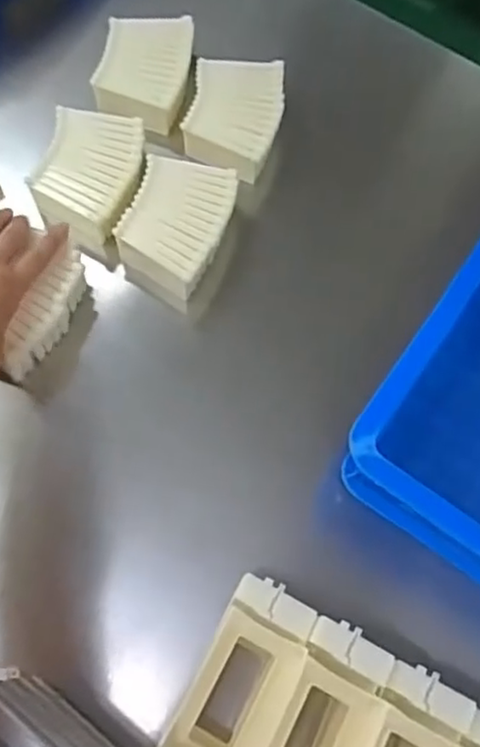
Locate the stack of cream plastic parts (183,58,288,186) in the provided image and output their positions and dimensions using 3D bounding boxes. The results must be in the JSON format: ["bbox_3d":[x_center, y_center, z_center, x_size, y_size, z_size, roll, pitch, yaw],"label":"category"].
[{"bbox_3d":[-0.005,-0.233,0.595,0.085,0.030,0.121,10,68,2],"label":"stack of cream plastic parts"}]

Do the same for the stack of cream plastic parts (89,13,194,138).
[{"bbox_3d":[-0.089,-0.286,0.615,0.079,0.035,0.107,8,68,1],"label":"stack of cream plastic parts"}]

